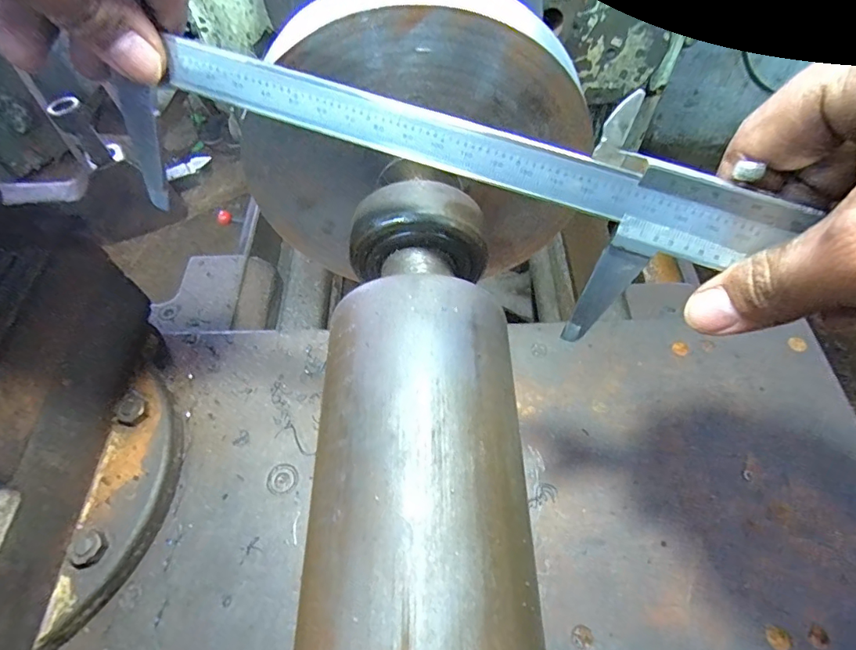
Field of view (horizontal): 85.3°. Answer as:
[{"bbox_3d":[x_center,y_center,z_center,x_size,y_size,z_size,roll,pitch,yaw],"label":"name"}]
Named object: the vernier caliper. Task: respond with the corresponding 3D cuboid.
[{"bbox_3d":[-0.003,-0.050,0.159,0.223,0.072,0.007,18,37,4],"label":"vernier caliper"}]

